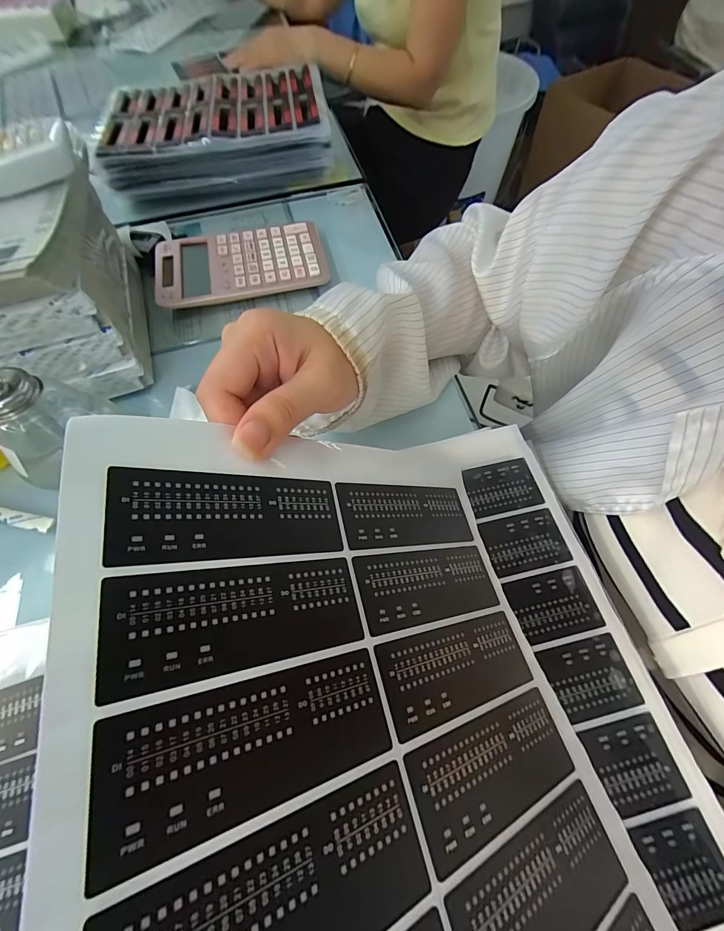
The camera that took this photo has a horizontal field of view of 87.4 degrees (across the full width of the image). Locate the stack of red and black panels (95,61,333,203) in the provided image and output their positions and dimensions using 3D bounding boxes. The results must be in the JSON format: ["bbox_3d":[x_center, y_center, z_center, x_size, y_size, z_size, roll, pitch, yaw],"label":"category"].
[{"bbox_3d":[-0.188,-0.462,0.516,0.273,0.058,0.236,-8,61,0],"label":"stack of red and black panels"}]

